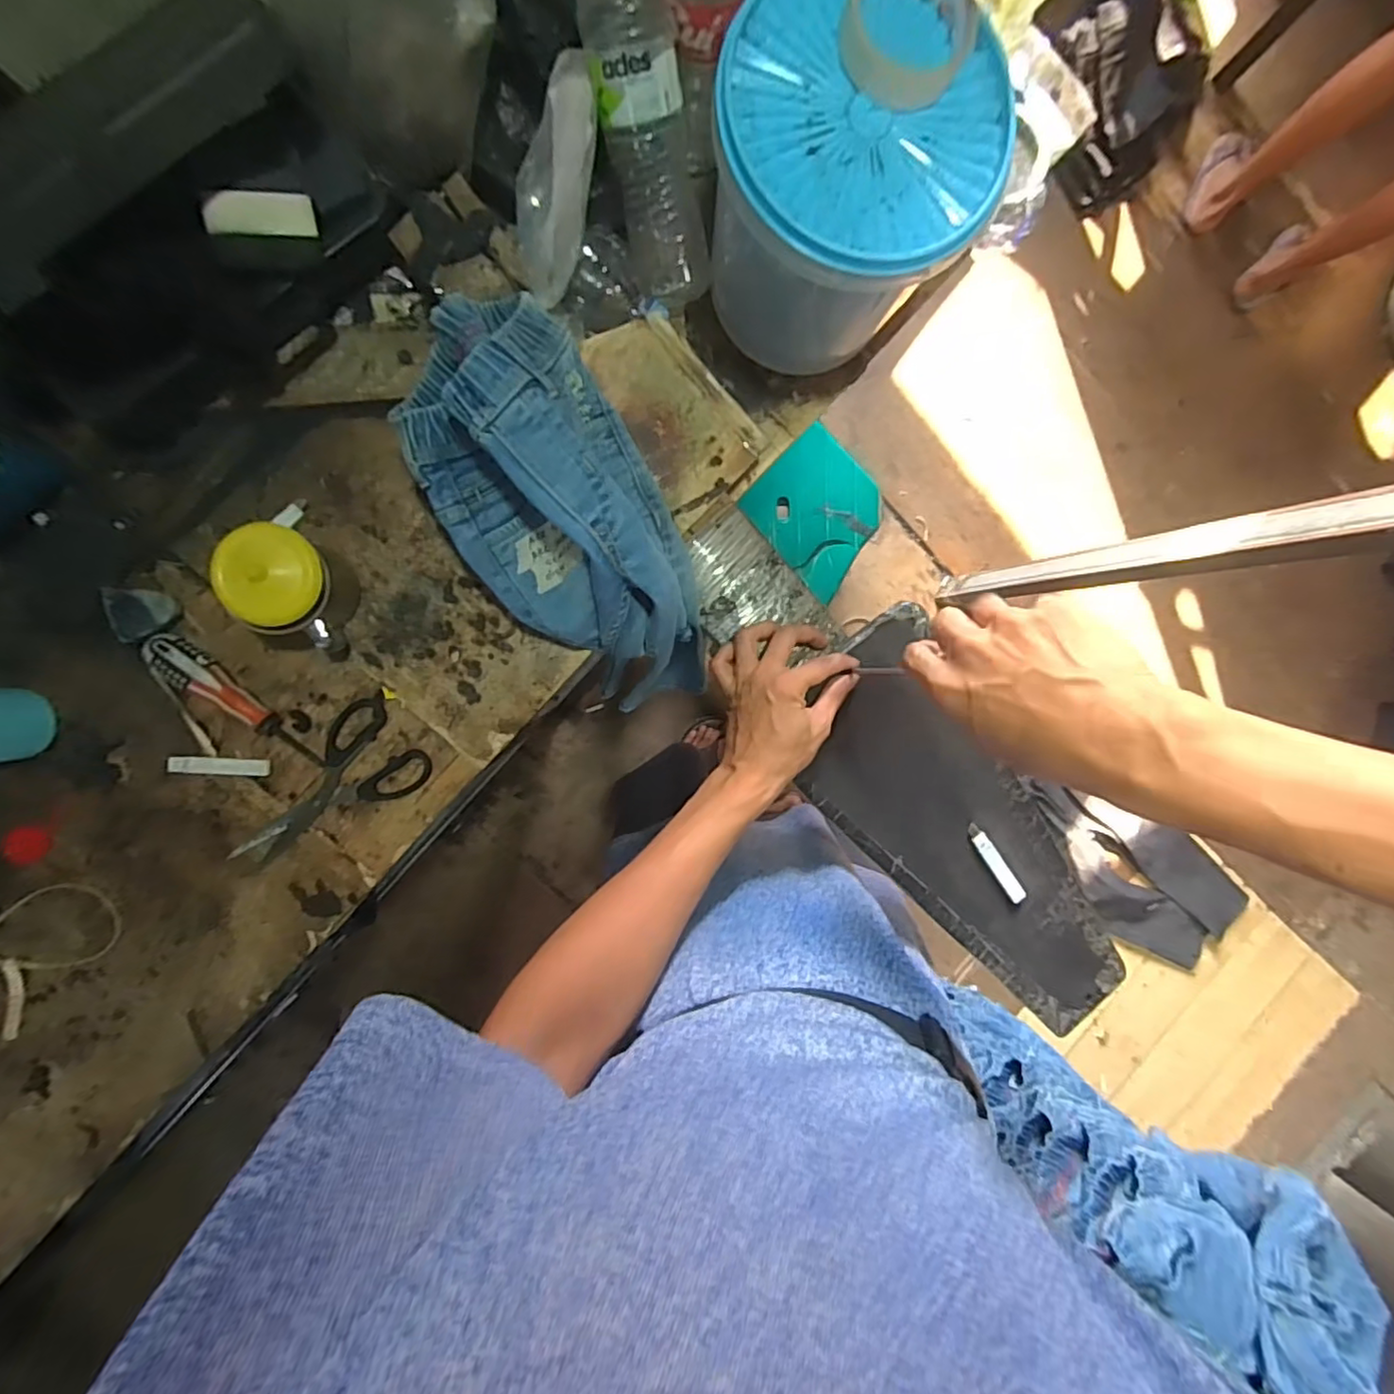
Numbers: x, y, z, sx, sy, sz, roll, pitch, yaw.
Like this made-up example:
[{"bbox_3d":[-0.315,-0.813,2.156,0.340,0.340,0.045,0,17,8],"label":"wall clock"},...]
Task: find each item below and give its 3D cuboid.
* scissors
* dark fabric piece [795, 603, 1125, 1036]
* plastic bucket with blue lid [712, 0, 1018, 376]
[{"bbox_3d":[-0.352,0.085,0.585,0.182,0.016,0.097,-34,97,-3],"label":"scissors"},{"bbox_3d":[0.264,0.149,0.613,0.170,0.022,0.464,-39,100,-2],"label":"dark fabric piece"},{"bbox_3d":[0.103,-0.386,0.491,0.187,0.198,0.184,0,94,-6],"label":"plastic bucket with blue lid"}]

